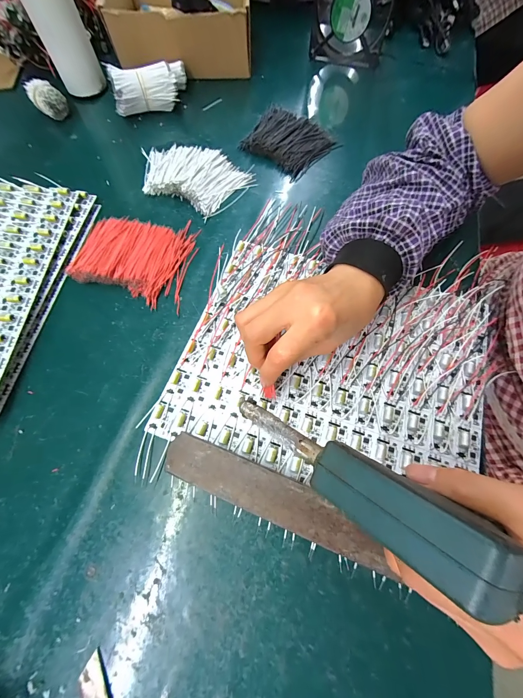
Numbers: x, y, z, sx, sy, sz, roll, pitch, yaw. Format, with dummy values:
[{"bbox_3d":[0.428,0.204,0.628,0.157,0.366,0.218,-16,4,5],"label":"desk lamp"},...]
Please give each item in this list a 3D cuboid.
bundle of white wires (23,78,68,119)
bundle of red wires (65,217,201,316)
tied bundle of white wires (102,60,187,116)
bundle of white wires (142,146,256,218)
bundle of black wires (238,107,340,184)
[{"bbox_3d":[-0.329,-0.384,0.432,0.042,0.037,0.059,-34,71,-14],"label":"bundle of white wires"},{"bbox_3d":[-0.154,-0.110,0.332,0.137,0.014,0.114,9,67,4],"label":"bundle of red wires"},{"bbox_3d":[-0.171,-0.407,0.434,0.113,0.053,0.078,-11,67,-5],"label":"tied bundle of white wires"},{"bbox_3d":[-0.100,-0.241,0.385,0.156,0.017,0.097,29,70,12],"label":"bundle of white wires"},{"bbox_3d":[0.036,-0.305,0.407,0.118,0.018,0.095,42,73,16],"label":"bundle of black wires"}]

